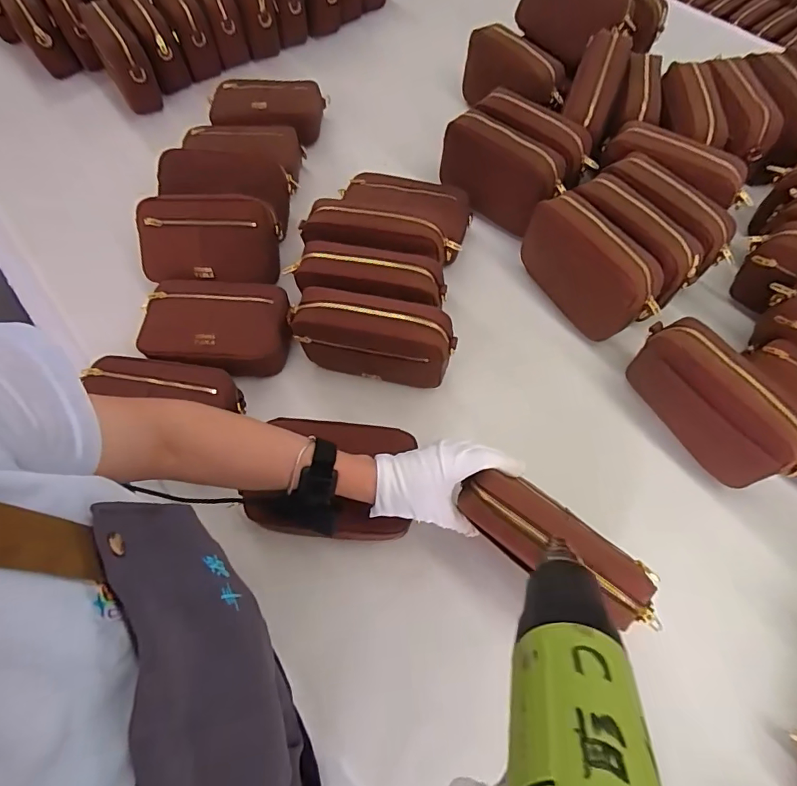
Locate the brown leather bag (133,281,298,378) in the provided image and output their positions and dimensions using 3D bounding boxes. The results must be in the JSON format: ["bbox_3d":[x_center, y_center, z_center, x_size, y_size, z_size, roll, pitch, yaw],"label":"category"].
[{"bbox_3d":[-0.249,-0.090,0.658,0.194,0.059,0.127,3,64,3],"label":"brown leather bag"}]

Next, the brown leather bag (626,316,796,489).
[{"bbox_3d":[0.373,0.009,0.551,0.079,0.114,0.209,-36,68,-14],"label":"brown leather bag"}]

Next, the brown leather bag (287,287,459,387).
[{"bbox_3d":[-0.035,-0.066,0.607,0.205,0.114,0.064,10,65,7],"label":"brown leather bag"}]

